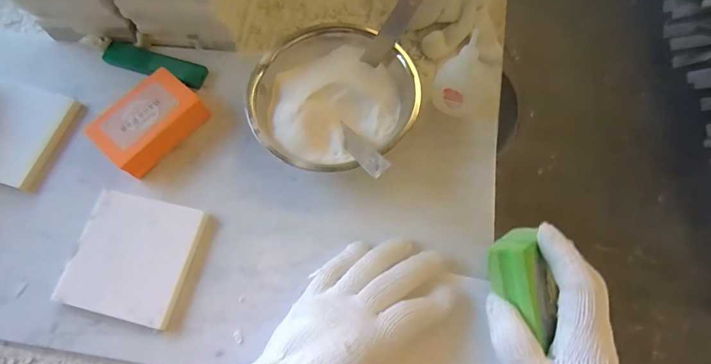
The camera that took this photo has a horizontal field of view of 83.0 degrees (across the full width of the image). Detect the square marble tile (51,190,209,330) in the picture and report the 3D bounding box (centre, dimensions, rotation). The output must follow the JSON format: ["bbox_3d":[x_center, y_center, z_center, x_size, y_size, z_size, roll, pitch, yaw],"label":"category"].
[{"bbox_3d":[-0.193,0.064,0.350,0.101,0.009,0.100,13,71,6],"label":"square marble tile"}]

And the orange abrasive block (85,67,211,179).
[{"bbox_3d":[-0.199,-0.059,0.385,0.064,0.031,0.094,39,75,14],"label":"orange abrasive block"}]

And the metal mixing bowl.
[{"bbox_3d":[-0.018,-0.072,0.375,0.140,0.045,0.148,-1,70,1],"label":"metal mixing bowl"}]

